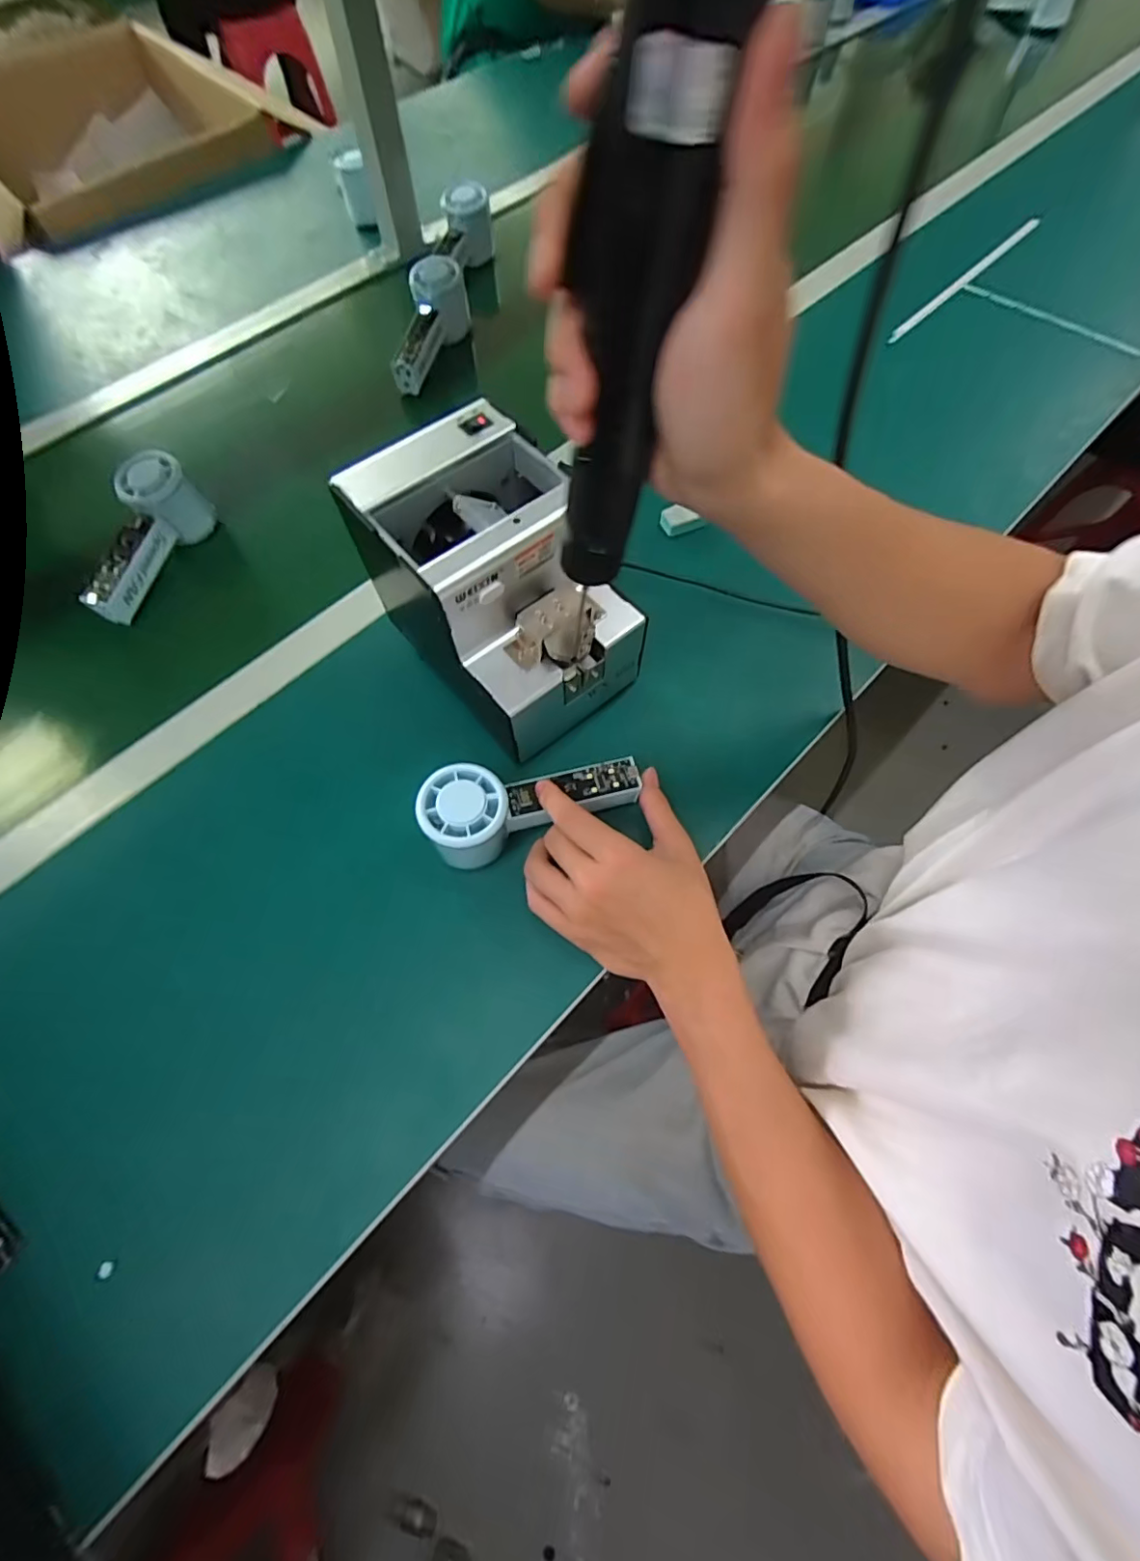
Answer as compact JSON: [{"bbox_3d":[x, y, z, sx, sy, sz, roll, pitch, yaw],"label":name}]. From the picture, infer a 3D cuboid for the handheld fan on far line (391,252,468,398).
[{"bbox_3d":[-0.164,-0.509,0.640,0.052,0.061,0.151,19,87,8],"label":"handheld fan on far line"}]

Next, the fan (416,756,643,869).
[{"bbox_3d":[-0.028,0.020,0.394,0.150,0.052,0.060,-9,66,-19],"label":"fan"}]

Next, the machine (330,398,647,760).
[{"bbox_3d":[-0.051,-0.135,0.405,0.130,0.144,0.178,-39,71,-15],"label":"machine"}]

